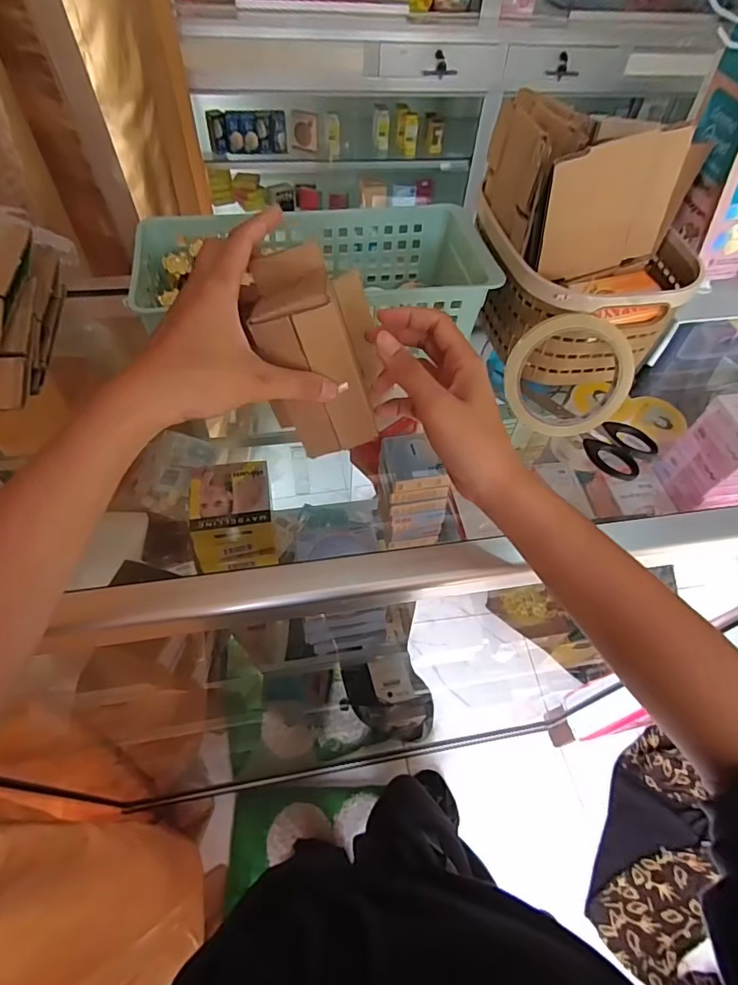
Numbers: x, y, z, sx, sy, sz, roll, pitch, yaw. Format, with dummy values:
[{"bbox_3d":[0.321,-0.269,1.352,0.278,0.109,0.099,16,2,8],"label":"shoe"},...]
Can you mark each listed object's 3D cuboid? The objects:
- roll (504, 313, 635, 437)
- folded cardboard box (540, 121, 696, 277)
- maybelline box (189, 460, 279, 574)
[{"bbox_3d":[0.161,-0.094,0.401,0.098,0.093,0.015,16,26,4],"label":"roll"},{"bbox_3d":[0.182,-0.213,0.375,0.100,0.099,0.005,-16,56,-1],"label":"folded cardboard box"},{"bbox_3d":[-0.151,0.025,0.554,0.083,0.067,0.097,-7,55,-9],"label":"maybelline box"}]

